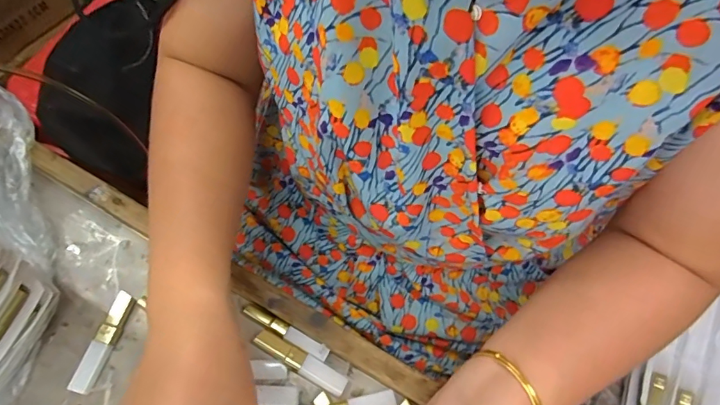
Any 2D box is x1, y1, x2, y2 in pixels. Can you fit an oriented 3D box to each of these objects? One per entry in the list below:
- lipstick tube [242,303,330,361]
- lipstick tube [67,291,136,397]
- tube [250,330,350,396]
[{"bbox_3d":[-0.057,0.097,0.349,0.073,0.009,0.010,28,65,11],"label":"lipstick tube"},{"bbox_3d":[-0.195,0.105,0.349,0.017,0.009,0.074,17,63,5],"label":"lipstick tube"},{"bbox_3d":[-0.044,0.118,0.341,0.074,0.015,0.015,27,65,10],"label":"tube"}]

